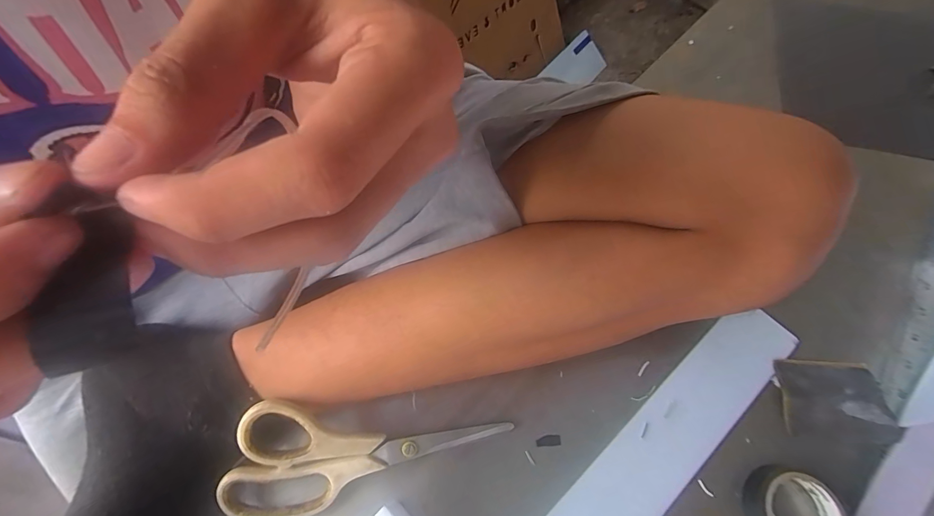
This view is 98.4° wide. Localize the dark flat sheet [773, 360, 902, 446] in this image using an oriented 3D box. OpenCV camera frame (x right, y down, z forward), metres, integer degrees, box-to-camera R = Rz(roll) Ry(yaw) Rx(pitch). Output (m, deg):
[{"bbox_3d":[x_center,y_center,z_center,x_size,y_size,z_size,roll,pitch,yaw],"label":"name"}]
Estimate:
[{"bbox_3d":[0.261,0.101,0.286,0.069,0.008,0.053,3,64,4],"label":"dark flat sheet"}]

